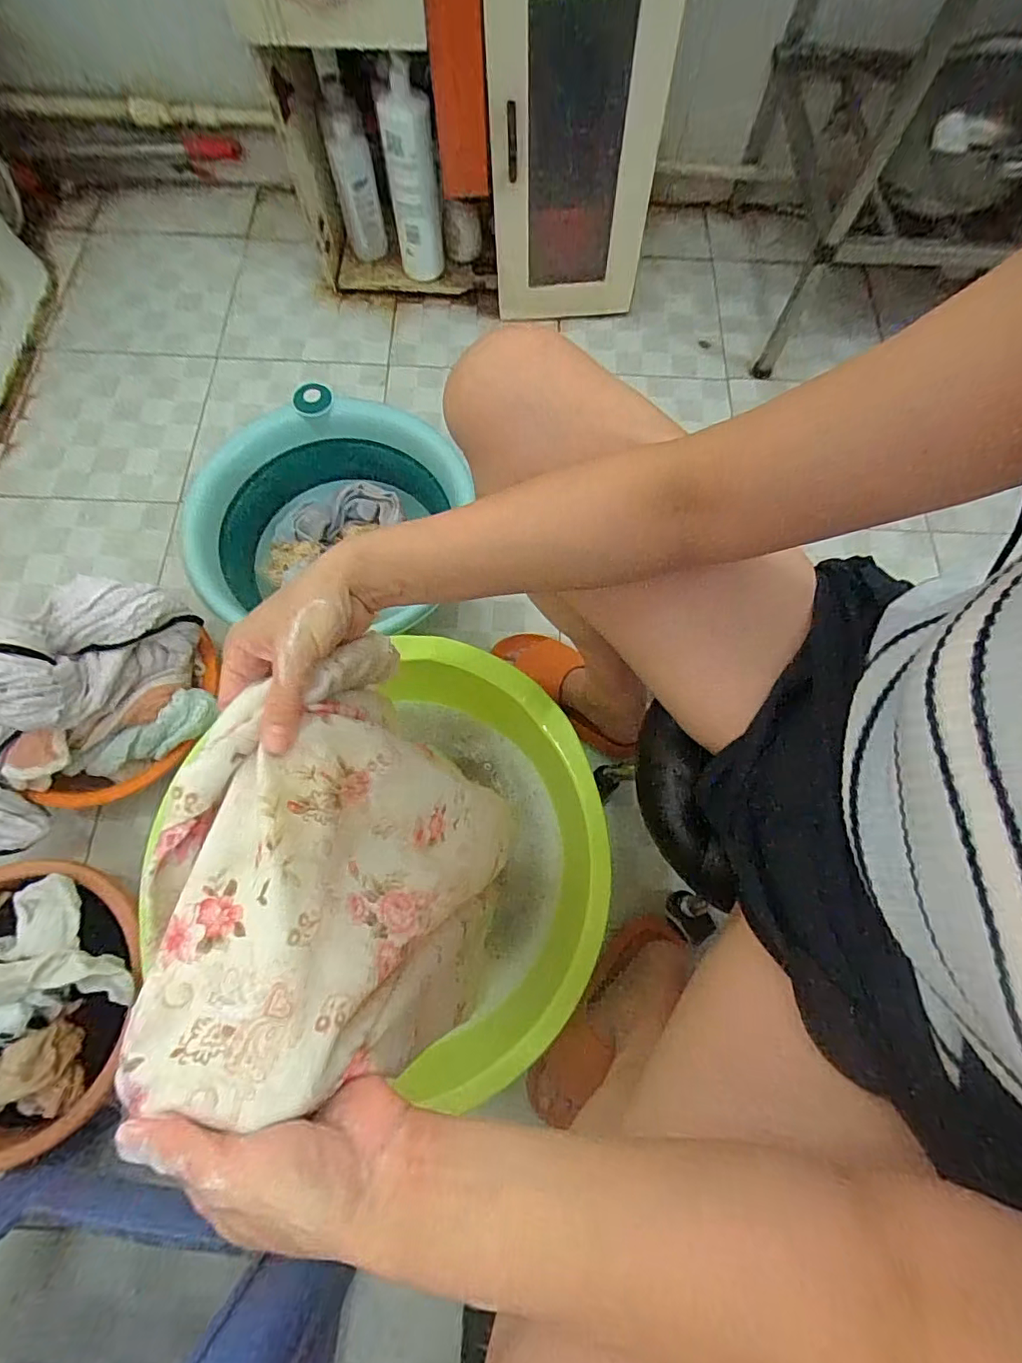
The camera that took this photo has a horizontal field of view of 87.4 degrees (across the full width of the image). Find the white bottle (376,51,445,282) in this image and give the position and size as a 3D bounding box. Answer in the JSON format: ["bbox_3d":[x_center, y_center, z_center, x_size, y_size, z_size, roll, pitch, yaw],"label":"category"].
[{"bbox_3d":[-0.149,-0.761,0.828,0.076,0.269,0.069,-9,74,-4],"label":"white bottle"}]

